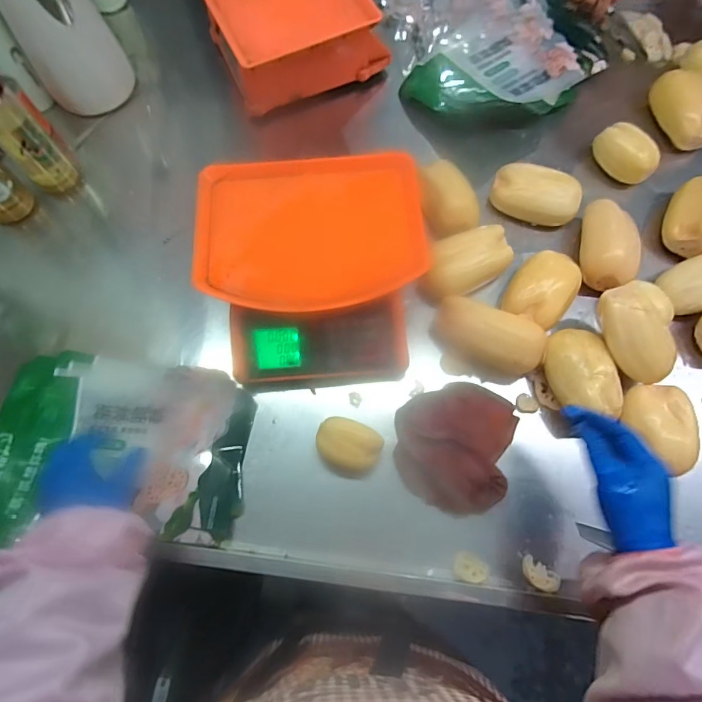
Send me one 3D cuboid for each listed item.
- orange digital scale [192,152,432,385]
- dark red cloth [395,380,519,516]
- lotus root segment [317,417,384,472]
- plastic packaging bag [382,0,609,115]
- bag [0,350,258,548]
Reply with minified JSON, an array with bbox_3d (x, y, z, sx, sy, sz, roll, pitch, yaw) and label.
[{"bbox_3d":[-0.048,-0.105,0.588,0.286,0.135,0.274,-3,70,1],"label":"orange digital scale"},{"bbox_3d":[0.133,0.119,0.555,0.148,0.044,0.160,16,71,7],"label":"dark red cloth"},{"bbox_3d":[-0.003,0.122,0.550,0.081,0.054,0.056,18,72,8],"label":"lotus root segment"},{"bbox_3d":[0.254,-0.563,0.782,0.368,0.047,0.360,-2,70,1],"label":"plastic packaging bag"},{"bbox_3d":[-0.303,0.118,0.561,0.335,0.032,0.227,3,70,3],"label":"bag"}]

